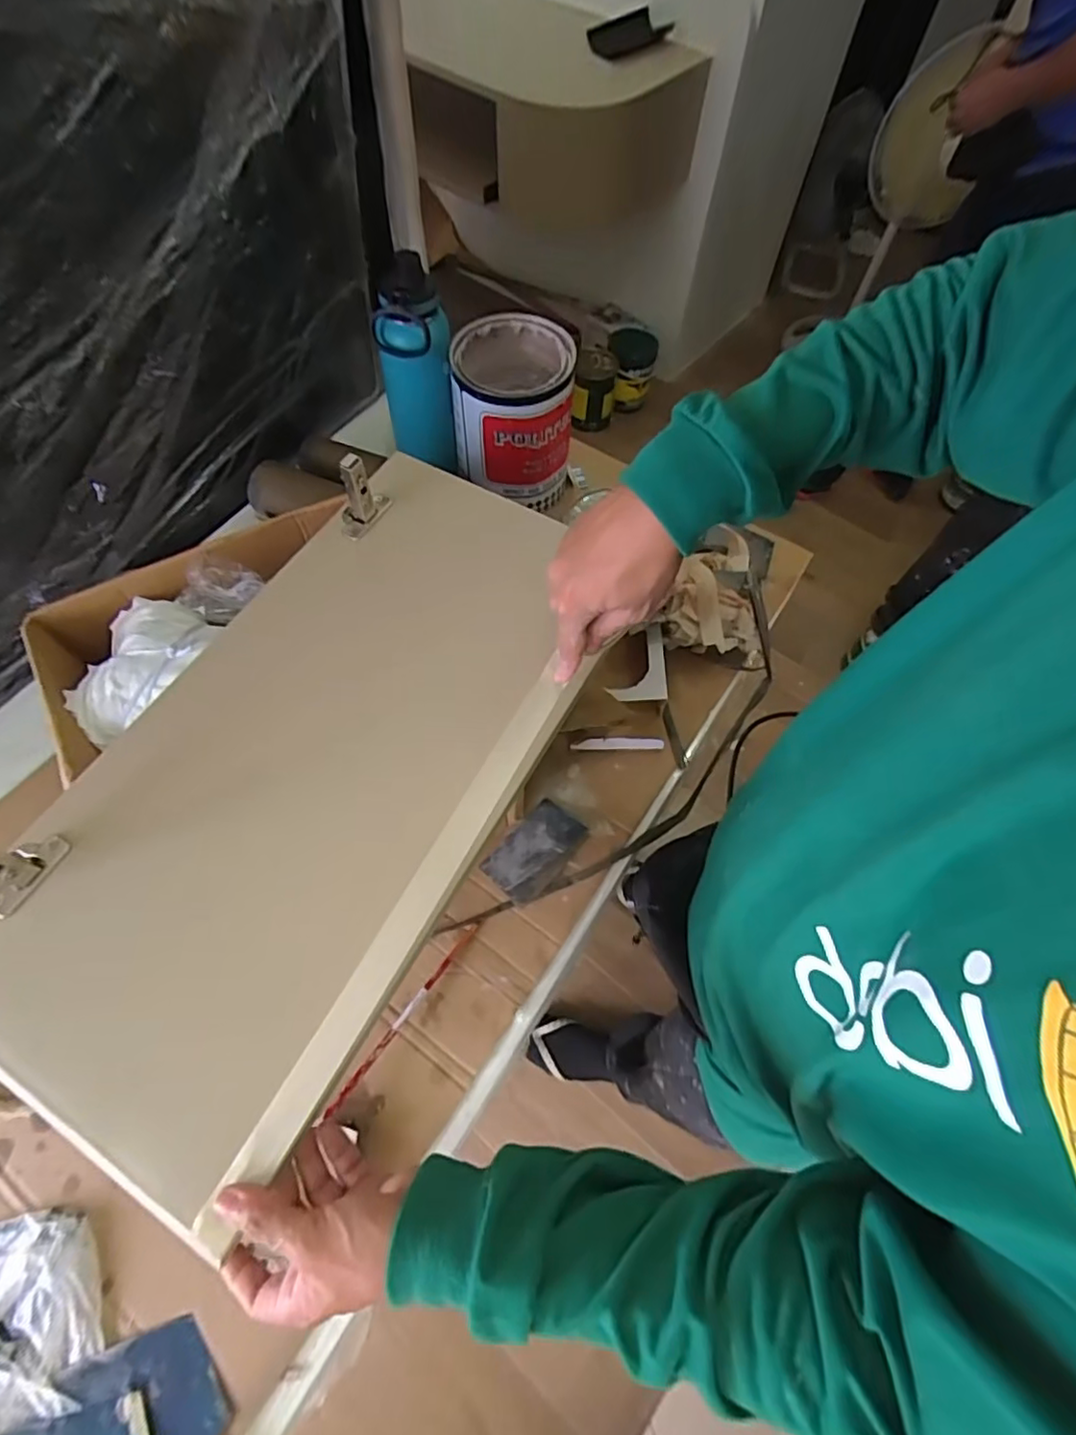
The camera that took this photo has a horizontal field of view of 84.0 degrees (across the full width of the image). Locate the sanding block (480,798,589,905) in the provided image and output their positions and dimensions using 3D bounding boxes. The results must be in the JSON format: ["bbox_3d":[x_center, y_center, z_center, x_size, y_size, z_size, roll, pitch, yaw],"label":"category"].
[{"bbox_3d":[-0.002,0.147,0.665,0.071,0.027,0.112,40,69,16],"label":"sanding block"}]

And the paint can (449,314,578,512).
[{"bbox_3d":[-0.037,-0.416,0.825,0.152,0.179,0.158,-6,64,-5],"label":"paint can"}]

